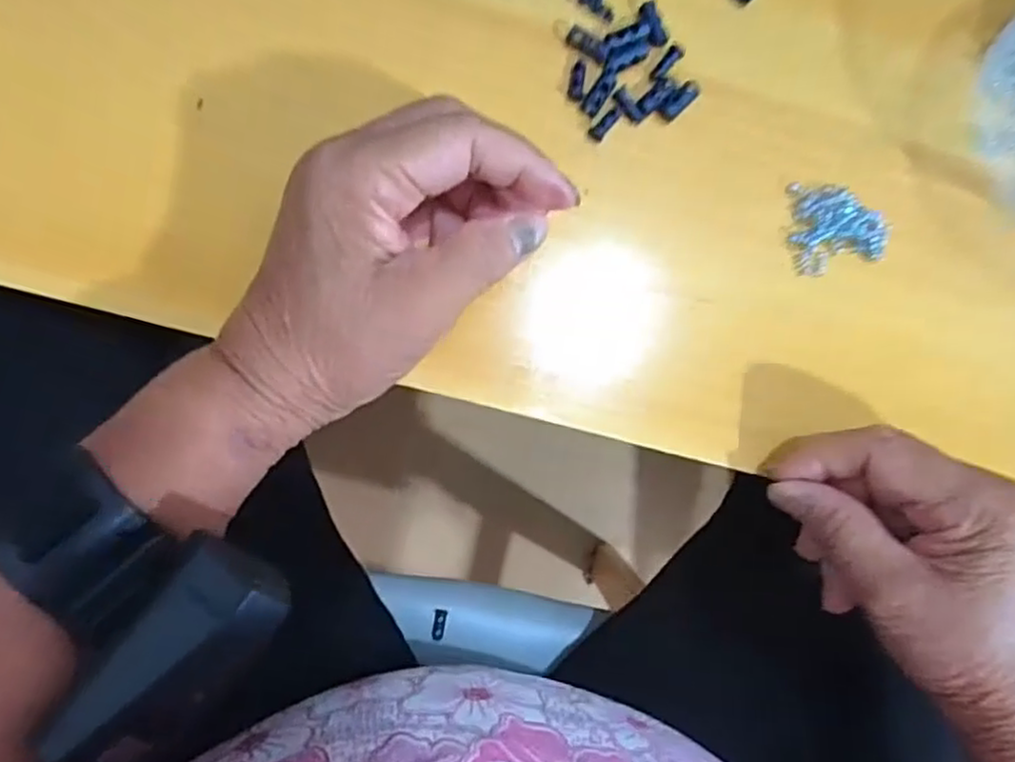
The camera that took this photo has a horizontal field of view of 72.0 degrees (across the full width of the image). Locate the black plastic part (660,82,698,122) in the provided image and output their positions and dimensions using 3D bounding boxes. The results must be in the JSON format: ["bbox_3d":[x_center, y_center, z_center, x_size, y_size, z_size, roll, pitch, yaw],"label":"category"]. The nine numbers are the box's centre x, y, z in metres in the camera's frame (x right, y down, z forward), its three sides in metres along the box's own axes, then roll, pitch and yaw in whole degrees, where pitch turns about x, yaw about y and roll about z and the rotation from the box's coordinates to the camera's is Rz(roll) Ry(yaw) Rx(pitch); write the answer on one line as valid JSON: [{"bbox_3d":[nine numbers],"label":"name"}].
[{"bbox_3d":[0.074,-0.121,0.300,0.019,0.004,0.008,-45,94,-7],"label":"black plastic part"}]

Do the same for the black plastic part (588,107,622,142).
[{"bbox_3d":[0.042,-0.110,0.298,0.007,0.004,0.016,38,83,-5],"label":"black plastic part"}]

